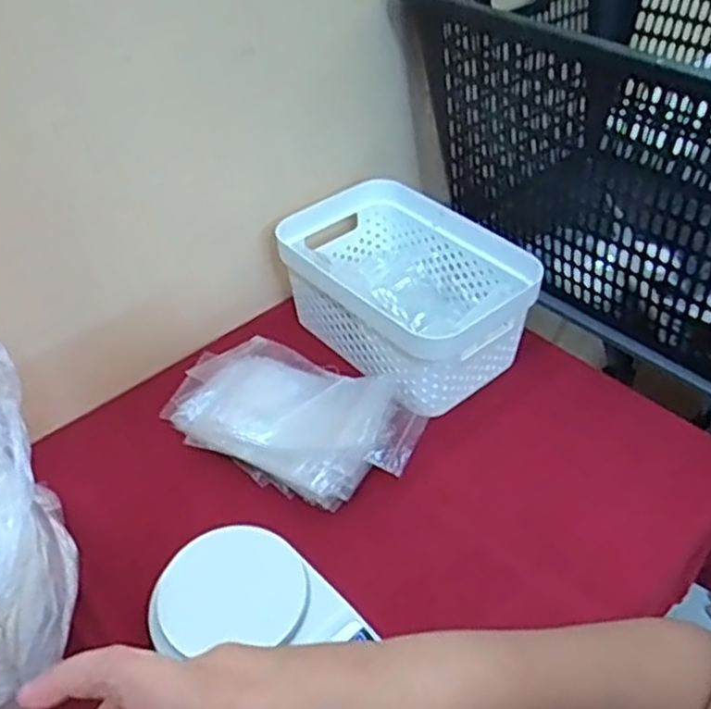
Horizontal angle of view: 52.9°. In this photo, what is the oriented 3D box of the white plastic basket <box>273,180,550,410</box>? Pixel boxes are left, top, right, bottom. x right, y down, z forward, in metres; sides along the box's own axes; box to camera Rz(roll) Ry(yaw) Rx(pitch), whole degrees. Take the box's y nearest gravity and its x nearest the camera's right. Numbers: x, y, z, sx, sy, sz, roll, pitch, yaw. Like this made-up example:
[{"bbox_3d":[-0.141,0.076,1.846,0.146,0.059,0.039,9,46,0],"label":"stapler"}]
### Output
[{"bbox_3d":[0.047,-0.069,0.774,0.170,0.115,0.255,-32,52,-28],"label":"white plastic basket"}]

